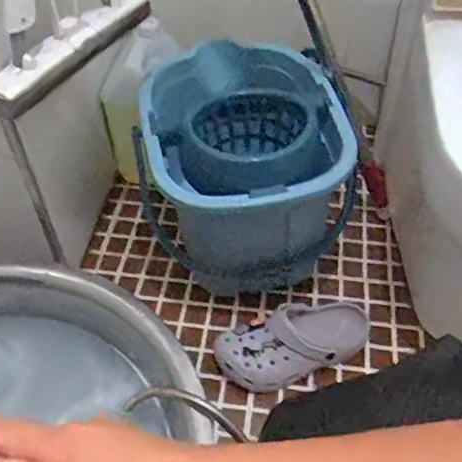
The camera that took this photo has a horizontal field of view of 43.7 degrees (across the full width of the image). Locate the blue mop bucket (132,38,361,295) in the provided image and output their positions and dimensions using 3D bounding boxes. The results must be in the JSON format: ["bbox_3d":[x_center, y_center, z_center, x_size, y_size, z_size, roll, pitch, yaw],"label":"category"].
[{"bbox_3d":[0.025,-0.087,0.958,0.359,0.307,0.383,11,50,9],"label":"blue mop bucket"}]

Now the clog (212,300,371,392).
[{"bbox_3d":[0.107,0.167,0.886,0.248,0.080,0.106,-20,52,-17],"label":"clog"}]

